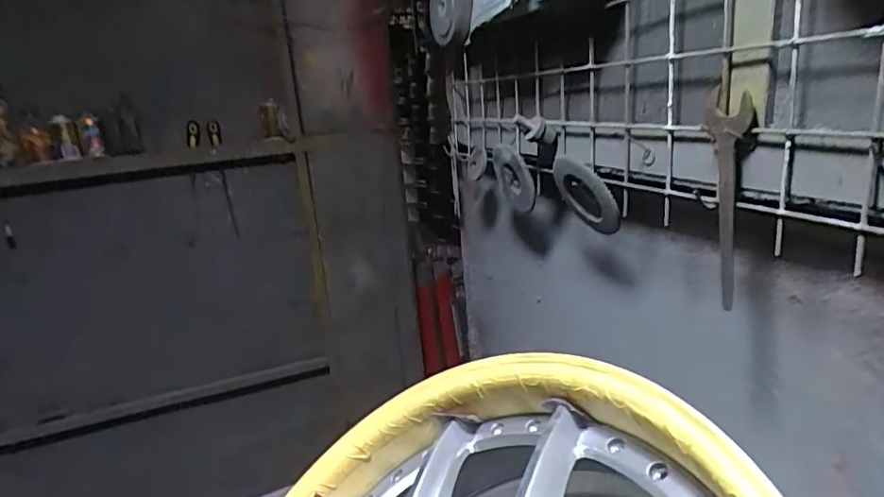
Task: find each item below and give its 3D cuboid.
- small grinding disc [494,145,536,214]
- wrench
[{"bbox_3d":[0.104,-0.096,0.806,0.016,0.116,0.096,-36,35,-11],"label":"small grinding disc"},{"bbox_3d":[0.222,-0.038,0.451,0.013,0.169,0.048,-8,20,-7],"label":"wrench"}]

